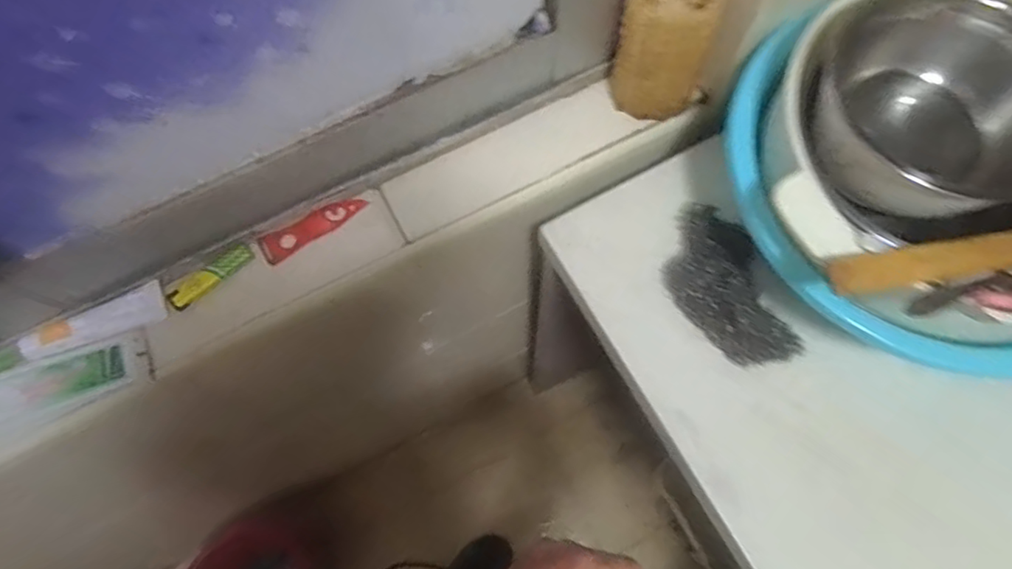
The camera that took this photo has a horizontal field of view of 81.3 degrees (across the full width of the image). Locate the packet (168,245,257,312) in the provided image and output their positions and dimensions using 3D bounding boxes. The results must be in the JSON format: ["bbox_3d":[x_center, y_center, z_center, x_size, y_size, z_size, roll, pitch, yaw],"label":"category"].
[{"bbox_3d":[-0.260,-0.008,0.520,0.079,0.007,0.019,-40,107,-15],"label":"packet"}]

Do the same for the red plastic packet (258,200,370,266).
[{"bbox_3d":[-0.178,-0.055,0.543,0.098,0.006,0.027,-36,98,-11],"label":"red plastic packet"}]

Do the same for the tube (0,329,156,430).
[{"bbox_3d":[-0.391,0.088,0.480,0.188,0.034,0.043,-21,72,-5],"label":"tube"}]

